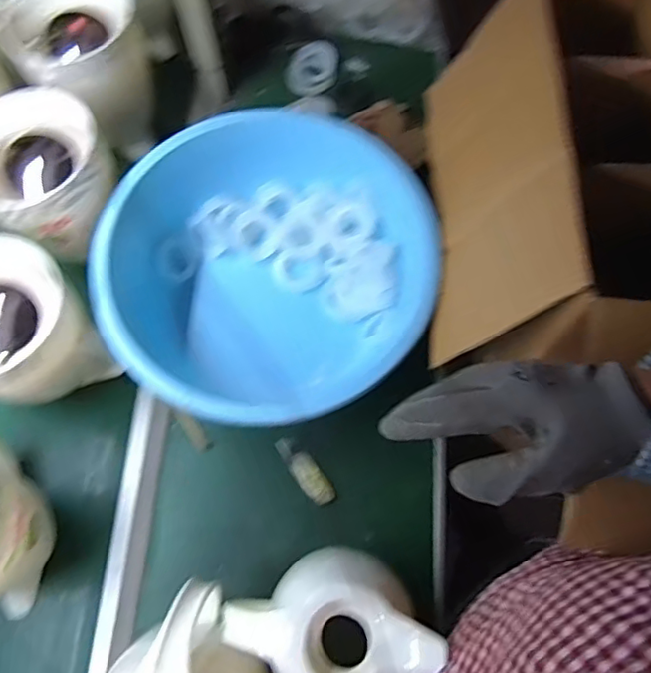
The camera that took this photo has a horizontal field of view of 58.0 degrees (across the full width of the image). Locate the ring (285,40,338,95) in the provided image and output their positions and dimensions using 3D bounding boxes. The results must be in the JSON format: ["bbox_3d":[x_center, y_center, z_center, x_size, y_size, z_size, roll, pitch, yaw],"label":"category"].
[{"bbox_3d":[-0.020,-0.408,0.894,0.083,0.013,0.066,-22,113,8],"label":"ring"}]

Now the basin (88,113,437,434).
[{"bbox_3d":[-0.065,-0.069,0.718,0.367,0.164,0.361,-27,71,-9],"label":"basin"}]

